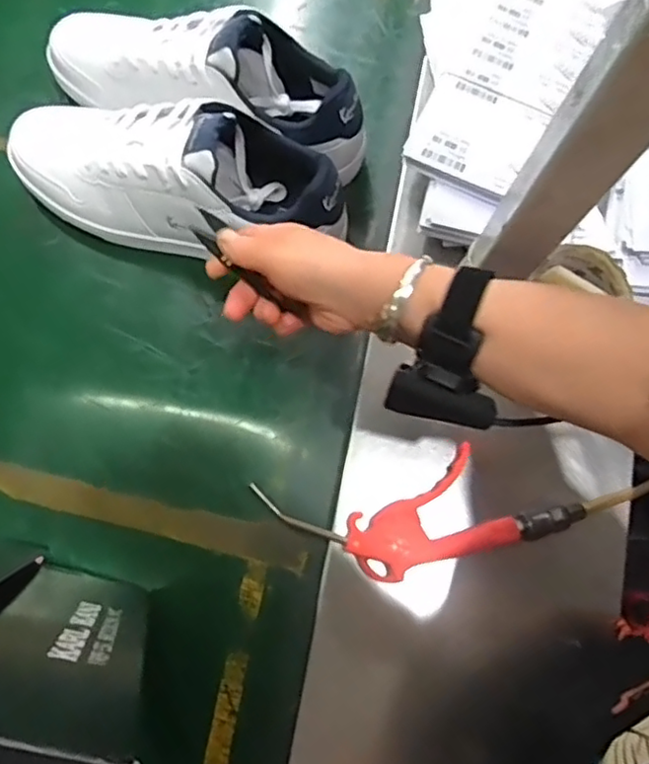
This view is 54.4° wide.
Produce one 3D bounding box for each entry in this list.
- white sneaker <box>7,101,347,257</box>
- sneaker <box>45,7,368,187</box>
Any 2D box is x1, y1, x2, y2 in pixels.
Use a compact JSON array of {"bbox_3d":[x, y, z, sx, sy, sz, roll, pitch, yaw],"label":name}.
[{"bbox_3d":[-0.129,-0.172,0.536,0.286,0.124,0.088,11,74,2],"label":"white sneaker"},{"bbox_3d":[-0.108,-0.262,0.561,0.294,0.126,0.093,14,74,3],"label":"sneaker"}]

